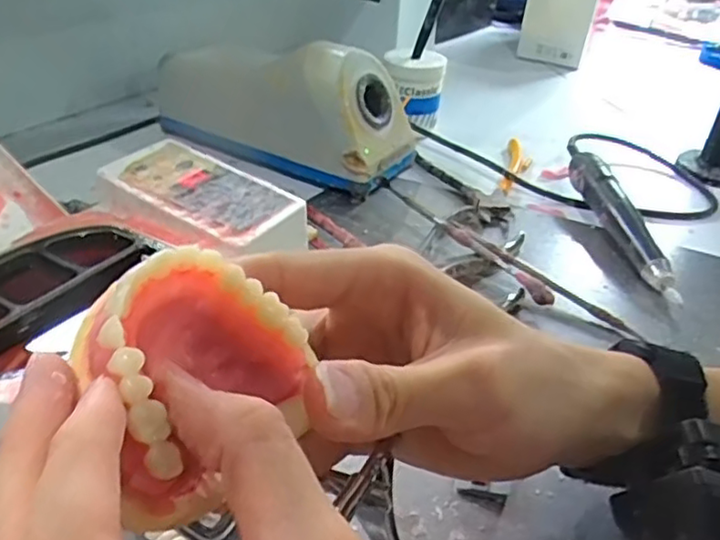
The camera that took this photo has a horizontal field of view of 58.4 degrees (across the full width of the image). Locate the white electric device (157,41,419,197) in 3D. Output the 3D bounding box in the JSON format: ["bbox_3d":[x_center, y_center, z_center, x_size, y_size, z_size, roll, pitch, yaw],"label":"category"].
[{"bbox_3d":[-0.064,-0.140,0.526,0.214,0.091,0.085,20,39,23],"label":"white electric device"}]

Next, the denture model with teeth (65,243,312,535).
[{"bbox_3d":[-0.043,0.025,0.158,0.030,0.055,0.054,-25,11,34],"label":"denture model with teeth"}]

